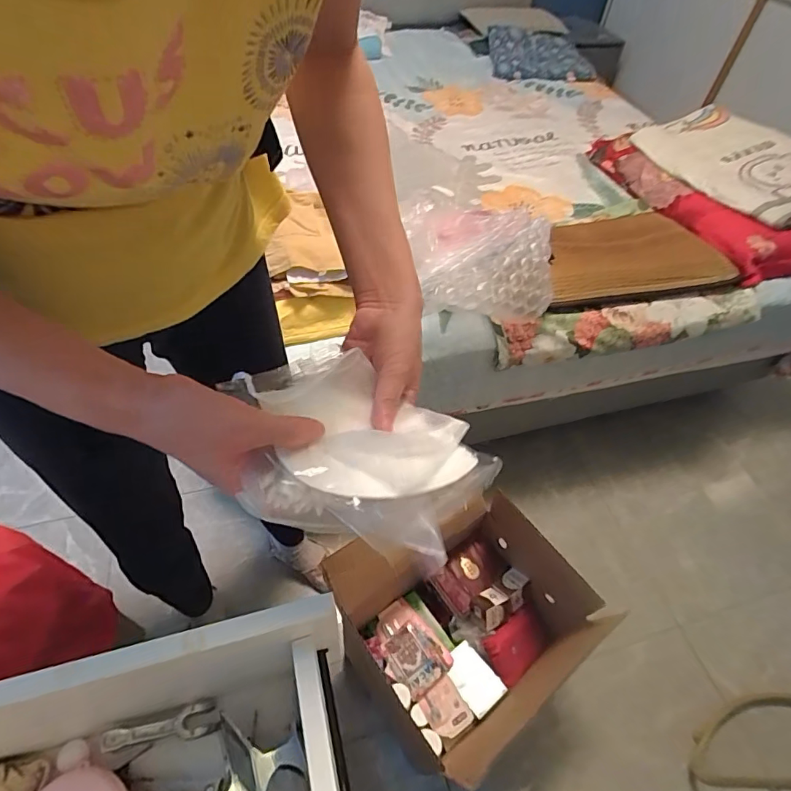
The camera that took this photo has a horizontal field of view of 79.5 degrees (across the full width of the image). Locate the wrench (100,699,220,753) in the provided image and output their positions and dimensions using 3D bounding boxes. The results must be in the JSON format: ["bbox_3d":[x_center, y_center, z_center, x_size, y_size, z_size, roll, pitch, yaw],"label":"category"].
[{"bbox_3d":[-0.187,0.266,0.380,0.083,0.014,0.024,6,46,-32],"label":"wrench"}]

